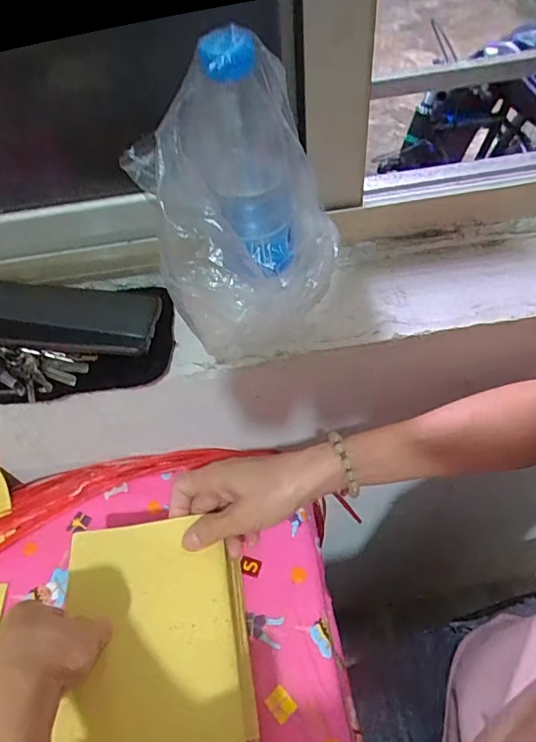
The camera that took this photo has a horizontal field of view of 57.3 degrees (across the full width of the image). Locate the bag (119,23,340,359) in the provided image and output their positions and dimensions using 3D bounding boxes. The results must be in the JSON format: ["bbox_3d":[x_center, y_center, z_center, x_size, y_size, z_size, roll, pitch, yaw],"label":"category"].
[{"bbox_3d":[-0.013,-0.090,0.346,0.120,0.216,0.124,1,51,7],"label":"bag"}]

